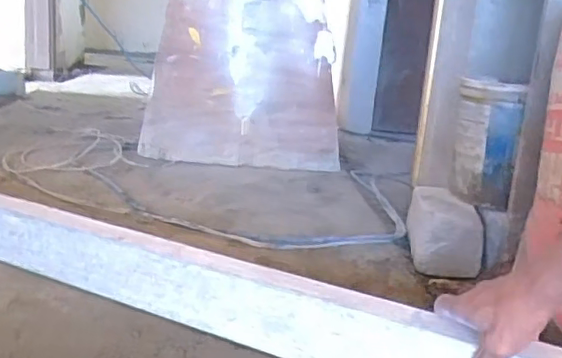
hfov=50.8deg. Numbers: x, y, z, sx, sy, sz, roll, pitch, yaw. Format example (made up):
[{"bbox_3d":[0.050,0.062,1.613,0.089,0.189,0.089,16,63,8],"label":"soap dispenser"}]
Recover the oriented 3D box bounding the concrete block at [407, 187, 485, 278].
[{"bbox_3d":[0.274,0.087,1.010,0.103,0.090,0.172,5,14,3],"label":"concrete block"}]

